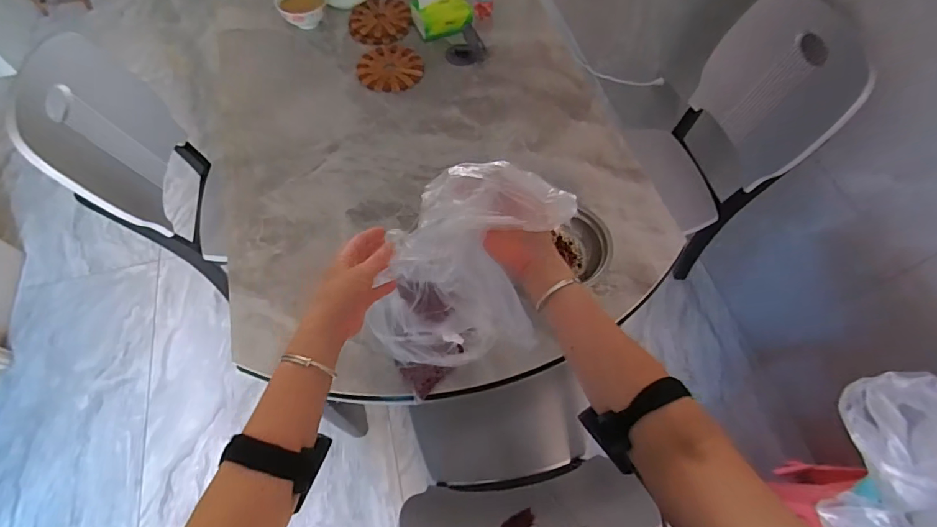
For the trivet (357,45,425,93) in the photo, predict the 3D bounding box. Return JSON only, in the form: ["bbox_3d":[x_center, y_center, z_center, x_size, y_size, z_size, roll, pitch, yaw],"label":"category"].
[{"bbox_3d":[-0.188,-0.472,1.074,0.151,0.016,0.149,-12,63,-6],"label":"trivet"}]

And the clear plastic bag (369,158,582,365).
[{"bbox_3d":[-0.004,0.025,0.544,0.229,0.266,0.134,-13,63,-7],"label":"clear plastic bag"}]

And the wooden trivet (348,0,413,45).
[{"bbox_3d":[-0.227,-0.634,1.155,0.156,0.015,0.194,-7,62,-4],"label":"wooden trivet"}]

